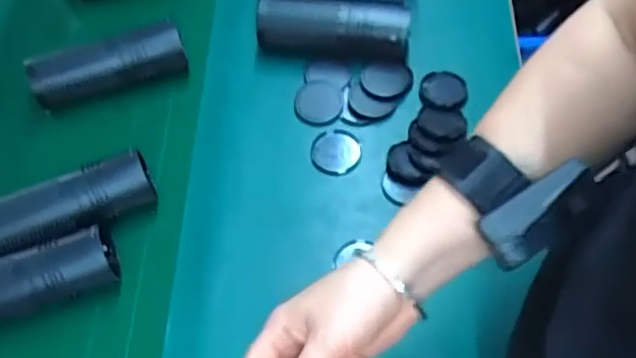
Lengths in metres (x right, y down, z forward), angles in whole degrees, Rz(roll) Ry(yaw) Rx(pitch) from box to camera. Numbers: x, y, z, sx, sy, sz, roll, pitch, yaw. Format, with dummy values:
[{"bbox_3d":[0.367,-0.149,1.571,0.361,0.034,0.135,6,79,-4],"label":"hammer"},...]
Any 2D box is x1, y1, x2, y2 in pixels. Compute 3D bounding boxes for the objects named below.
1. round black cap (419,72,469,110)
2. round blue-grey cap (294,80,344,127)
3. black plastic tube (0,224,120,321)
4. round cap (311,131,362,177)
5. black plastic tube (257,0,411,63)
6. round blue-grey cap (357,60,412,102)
[{"bbox_3d":[0.130,-0.094,0.642,0.047,0.012,0.052,2,61,4],"label":"round black cap"},{"bbox_3d":[0.001,-0.081,0.645,0.049,0.004,0.055,-6,60,-1],"label":"round blue-grey cap"},{"bbox_3d":[-0.263,0.095,0.541,0.162,0.042,0.047,-20,61,-8],"label":"black plastic tube"},{"bbox_3d":[0.018,-0.028,0.614,0.048,0.005,0.055,1,61,3],"label":"round cap"},{"bbox_3d":[0.016,-0.162,0.662,0.157,0.051,0.048,3,61,4],"label":"black plastic tube"},{"bbox_3d":[0.071,-0.106,0.649,0.052,0.011,0.049,-1,60,2],"label":"round blue-grey cap"}]

